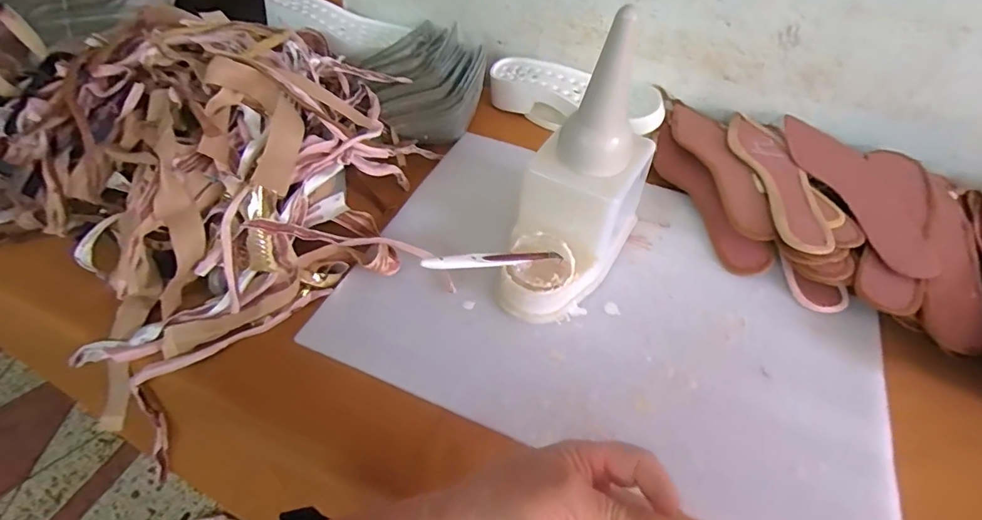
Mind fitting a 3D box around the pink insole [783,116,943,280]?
[{"bbox_3d":[0.420,-0.086,0.550,0.084,0.006,0.260,-2,49,-4],"label":"pink insole"}]

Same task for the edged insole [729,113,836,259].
[{"bbox_3d":[0.333,-0.102,0.560,0.065,0.006,0.249,5,49,2],"label":"edged insole"}]

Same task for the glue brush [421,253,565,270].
[{"bbox_3d":[0.006,0.001,0.445,0.157,0.012,0.011,-4,44,-37],"label":"glue brush"}]

